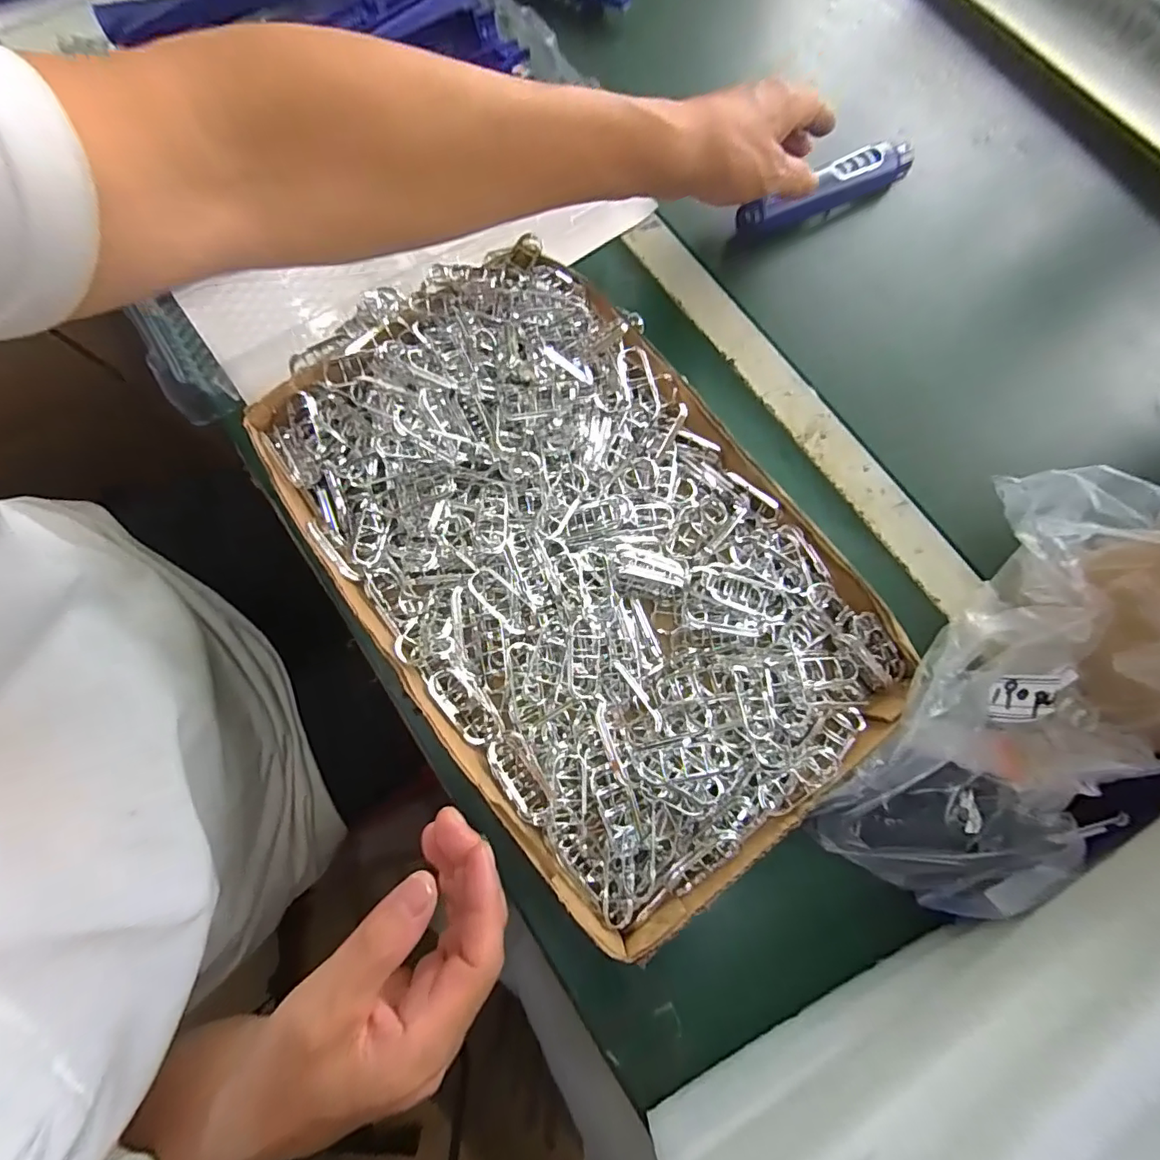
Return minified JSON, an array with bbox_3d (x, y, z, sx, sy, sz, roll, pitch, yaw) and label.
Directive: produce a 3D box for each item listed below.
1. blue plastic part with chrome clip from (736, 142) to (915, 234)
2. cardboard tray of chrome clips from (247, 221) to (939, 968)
[{"bbox_3d":[0.216,-0.338,0.456,0.176,0.027,0.026,-25,77,-5],"label":"blue plastic part with chrome clip"},{"bbox_3d":[-0.010,-0.028,0.353,0.258,0.039,0.424,-36,79,-10],"label":"cardboard tray of chrome clips"}]

